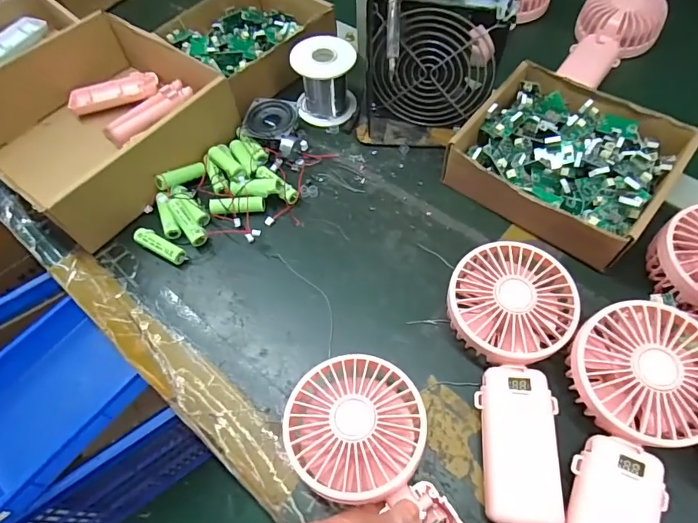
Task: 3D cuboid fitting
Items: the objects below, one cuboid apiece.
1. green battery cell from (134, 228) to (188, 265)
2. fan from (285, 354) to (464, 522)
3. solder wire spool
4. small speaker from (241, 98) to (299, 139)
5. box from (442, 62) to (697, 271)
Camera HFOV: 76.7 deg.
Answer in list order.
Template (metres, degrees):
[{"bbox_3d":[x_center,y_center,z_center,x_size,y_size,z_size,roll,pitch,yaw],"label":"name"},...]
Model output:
[{"bbox_3d":[-0.169,-0.013,0.397,0.050,0.017,0.017,25,63,17],"label":"green battery cell"},{"bbox_3d":[0.032,0.143,0.265,0.083,0.034,0.186,-31,67,-12],"label":"fan"},{"bbox_3d":[-0.025,-0.183,0.452,0.059,0.066,0.054,-2,58,3],"label":"solder wire spool"},{"bbox_3d":[-0.079,-0.143,0.457,0.050,0.023,0.050,15,61,12],"label":"small speaker"},{"bbox_3d":[0.189,-0.087,0.393,0.168,0.055,0.156,33,66,21],"label":"box"}]

